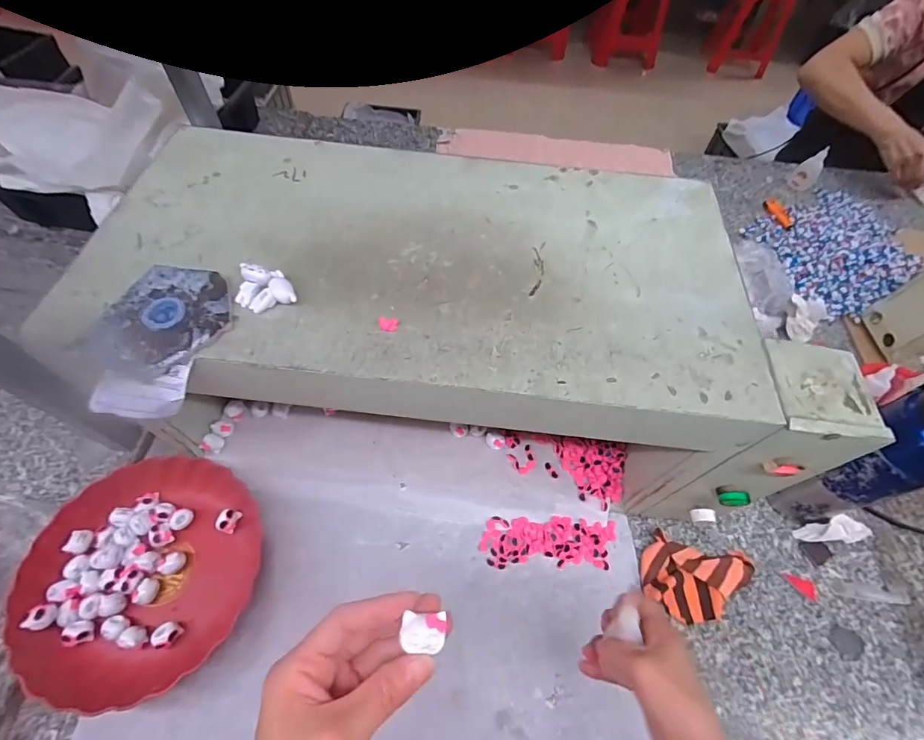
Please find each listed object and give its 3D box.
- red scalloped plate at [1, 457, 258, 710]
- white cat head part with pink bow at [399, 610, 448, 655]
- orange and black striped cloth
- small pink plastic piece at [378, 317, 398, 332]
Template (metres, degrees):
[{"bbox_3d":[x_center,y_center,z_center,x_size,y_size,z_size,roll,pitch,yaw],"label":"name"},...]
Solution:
[{"bbox_3d":[-0.355,0.227,0.485,0.229,0.050,0.236,2,59,-3],"label":"red scalloped plate"},{"bbox_3d":[-0.021,0.147,0.243,0.023,0.007,0.019,3,58,-2],"label":"white cat head part with pink bow"},{"bbox_3d":[0.283,0.251,0.519,0.125,0.025,0.091,15,60,5],"label":"orange and black striped cloth"},{"bbox_3d":[-0.059,-0.037,0.345,0.015,0.005,0.012,-8,59,-8],"label":"small pink plastic piece"}]

